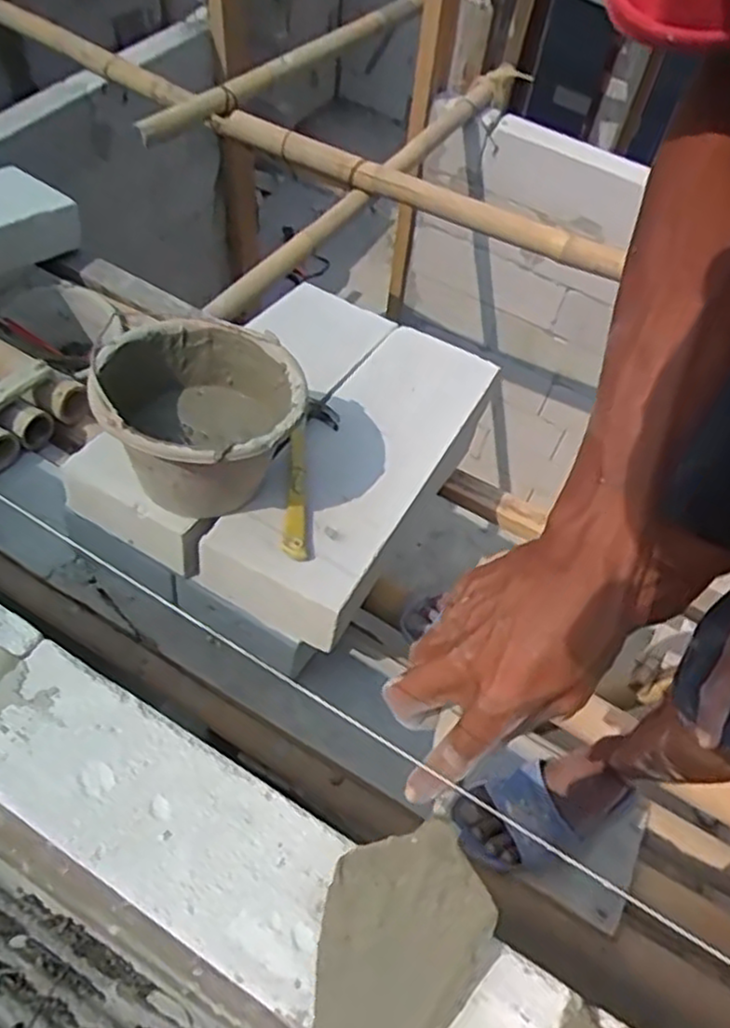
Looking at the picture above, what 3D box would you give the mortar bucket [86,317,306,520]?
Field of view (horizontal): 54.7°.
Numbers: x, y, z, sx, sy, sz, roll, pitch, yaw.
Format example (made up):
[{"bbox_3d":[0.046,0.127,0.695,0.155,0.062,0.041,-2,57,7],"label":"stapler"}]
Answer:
[{"bbox_3d":[-0.197,-0.117,0.882,0.233,0.169,0.228,2,56,-4],"label":"mortar bucket"}]

